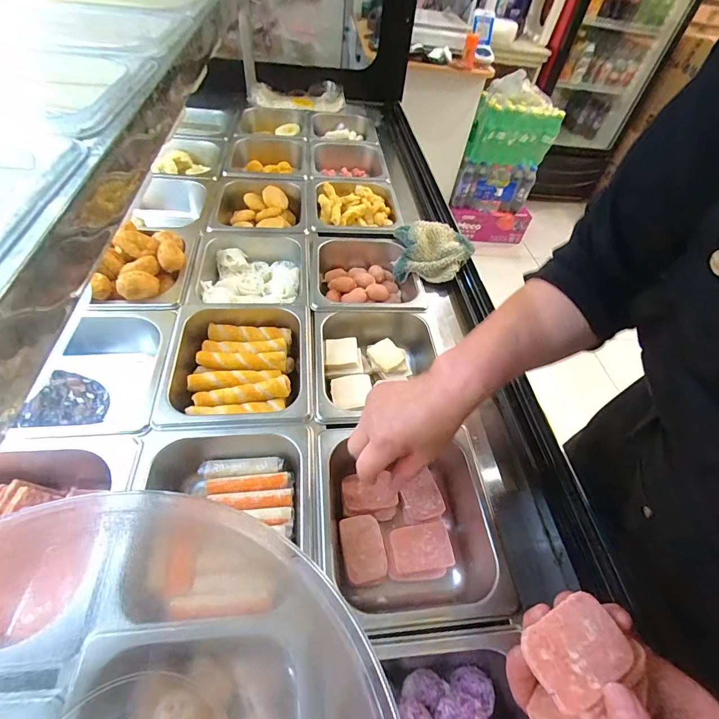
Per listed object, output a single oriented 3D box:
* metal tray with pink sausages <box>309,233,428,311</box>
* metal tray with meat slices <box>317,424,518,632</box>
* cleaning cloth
[{"bbox_3d":[0.006,-0.117,0.580,0.160,0.067,0.177,1,50,-8],"label":"metal tray with pink sausages"},{"bbox_3d":[0.043,0.159,0.368,0.146,0.073,0.164,0,50,-9],"label":"metal tray with meat slices"},{"bbox_3d":[0.111,-0.167,0.573,0.118,0.049,0.104,13,50,2],"label":"cleaning cloth"}]

